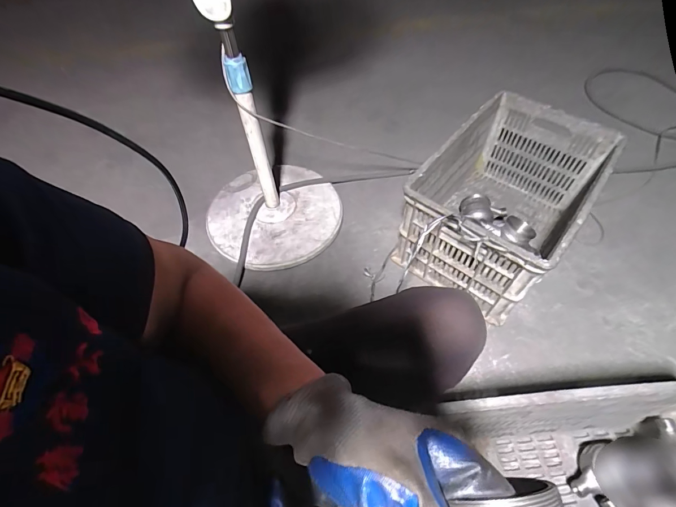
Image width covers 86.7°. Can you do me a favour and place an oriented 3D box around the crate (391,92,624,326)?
[{"bbox_3d":[0.396,-0.120,0.882,0.312,0.272,0.457,34,64,21],"label":"crate"}]

